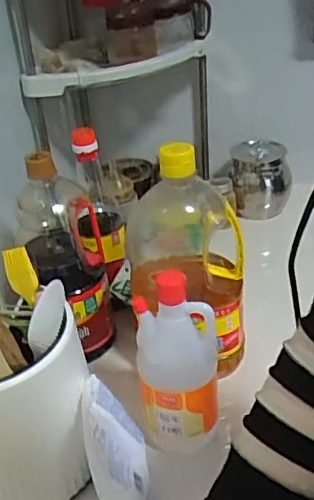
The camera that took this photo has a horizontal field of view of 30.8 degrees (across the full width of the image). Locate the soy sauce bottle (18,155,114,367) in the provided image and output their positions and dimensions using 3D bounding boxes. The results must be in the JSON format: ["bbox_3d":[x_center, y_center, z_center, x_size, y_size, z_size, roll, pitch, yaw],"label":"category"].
[{"bbox_3d":[-0.121,0.009,0.752,0.099,0.267,0.100,-15,33,-15],"label":"soy sauce bottle"}]

